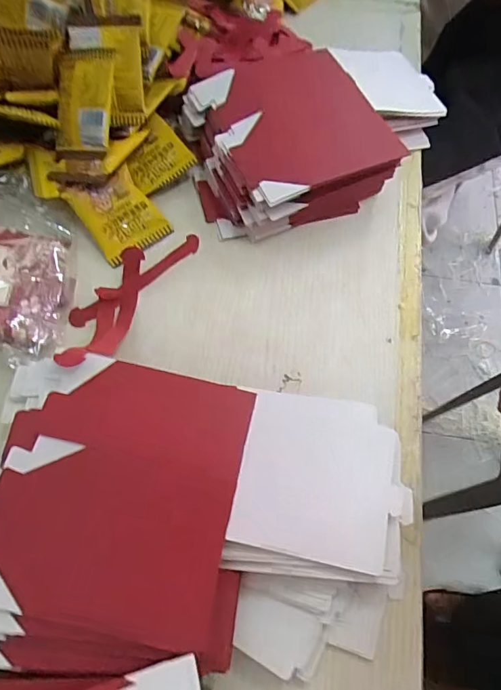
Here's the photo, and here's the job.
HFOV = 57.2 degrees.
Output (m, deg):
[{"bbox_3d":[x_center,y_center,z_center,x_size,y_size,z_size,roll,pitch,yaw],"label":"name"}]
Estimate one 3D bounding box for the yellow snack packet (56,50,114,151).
[{"bbox_3d":[-0.157,-0.227,0.431,0.064,0.015,0.085,11,99,19],"label":"yellow snack packet"}]

